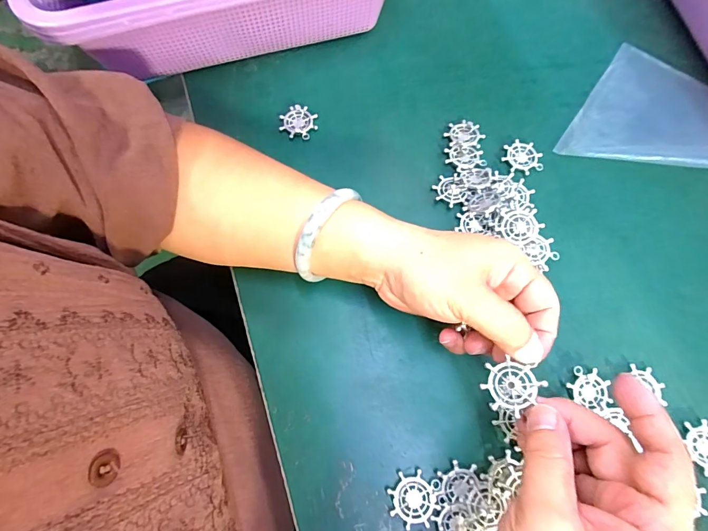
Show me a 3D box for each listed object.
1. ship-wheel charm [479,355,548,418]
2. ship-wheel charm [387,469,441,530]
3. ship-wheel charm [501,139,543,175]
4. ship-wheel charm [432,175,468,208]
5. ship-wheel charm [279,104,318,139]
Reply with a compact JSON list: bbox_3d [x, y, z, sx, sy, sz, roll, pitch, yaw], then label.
[{"bbox_3d":[0.088,0.068,0.211,0.030,0.004,0.028,9,80,34],"label":"ship-wheel charm"},{"bbox_3d":[0.039,0.149,0.244,0.030,0.006,0.032,0,71,0],"label":"ship-wheel charm"},{"bbox_3d":[0.145,-0.093,0.325,0.033,0.004,0.031,10,71,3],"label":"ship-wheel charm"},{"bbox_3d":[0.080,-0.062,0.314,0.025,0.005,0.028,-7,71,-3],"label":"ship-wheel charm"},{"bbox_3d":[-0.049,-0.126,0.333,0.031,0.004,0.029,4,81,-6],"label":"ship-wheel charm"}]

